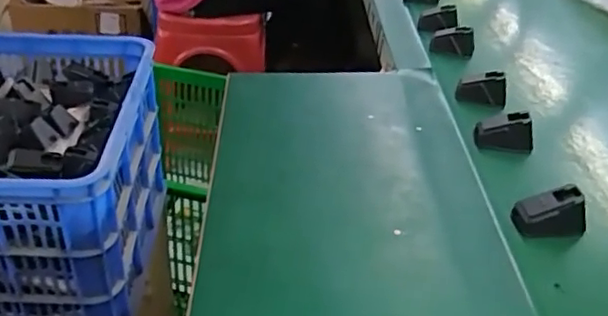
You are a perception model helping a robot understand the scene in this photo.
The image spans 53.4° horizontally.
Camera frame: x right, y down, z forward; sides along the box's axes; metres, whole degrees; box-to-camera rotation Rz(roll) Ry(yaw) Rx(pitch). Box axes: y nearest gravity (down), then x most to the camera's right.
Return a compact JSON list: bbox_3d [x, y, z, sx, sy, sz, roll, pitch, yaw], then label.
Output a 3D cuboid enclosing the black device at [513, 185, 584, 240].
[{"bbox_3d":[0.247,0.055,0.608,0.067,0.043,0.043,3,36,1],"label":"black device"}]

